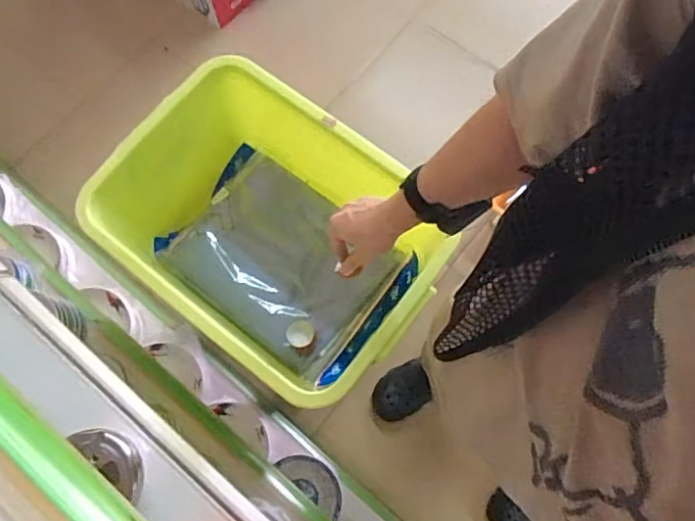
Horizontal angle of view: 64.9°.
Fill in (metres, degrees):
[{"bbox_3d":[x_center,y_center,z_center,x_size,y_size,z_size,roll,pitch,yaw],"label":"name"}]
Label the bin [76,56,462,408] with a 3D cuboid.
[{"bbox_3d":[-0.116,-0.030,0.930,0.502,0.258,0.377,41,78,11],"label":"bin"}]

